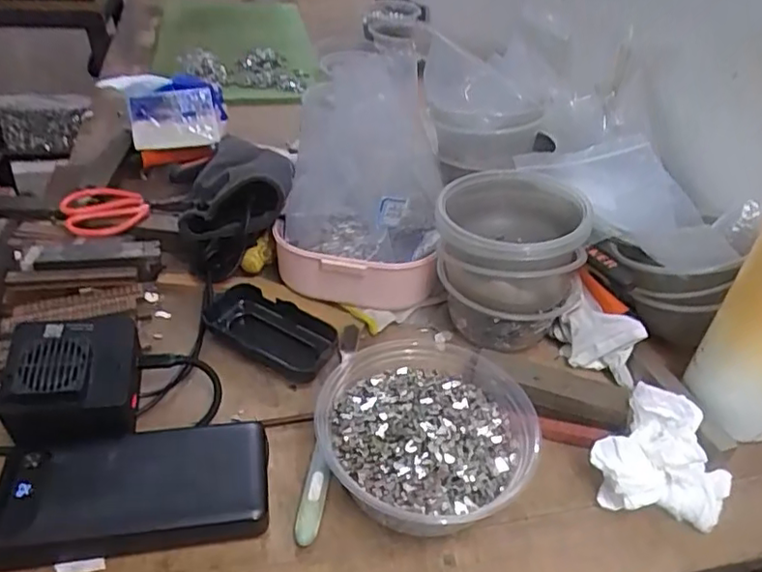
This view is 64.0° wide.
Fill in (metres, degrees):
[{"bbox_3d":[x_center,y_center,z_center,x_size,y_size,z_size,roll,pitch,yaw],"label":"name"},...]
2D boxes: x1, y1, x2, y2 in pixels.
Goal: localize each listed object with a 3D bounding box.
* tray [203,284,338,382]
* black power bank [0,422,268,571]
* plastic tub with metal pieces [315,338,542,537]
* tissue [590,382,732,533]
[{"bbox_3d":[-0.088,0.036,0.490,0.115,0.025,0.047,23,44,20],"label":"tray"},{"bbox_3d":[-0.149,0.123,0.370,0.154,0.027,0.071,-4,42,-11],"label":"black power bank"},{"bbox_3d":[0.033,0.100,0.397,0.140,0.057,0.132,3,38,-2],"label":"plastic tub with metal pieces"},{"bbox_3d":[0.188,0.109,0.394,0.076,0.065,0.079,32,47,27],"label":"tissue"}]

